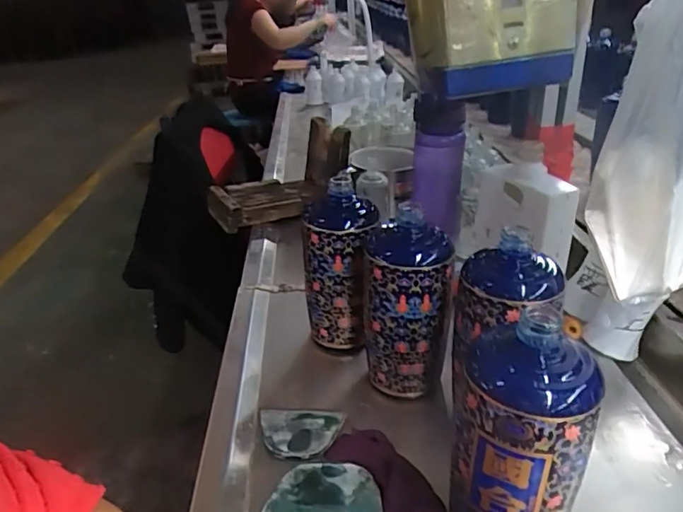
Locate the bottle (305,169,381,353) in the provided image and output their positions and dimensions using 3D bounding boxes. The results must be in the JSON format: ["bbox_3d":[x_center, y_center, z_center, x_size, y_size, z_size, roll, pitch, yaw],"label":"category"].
[{"bbox_3d":[0.000,0.013,0.570,0.079,0.176,0.062,-1,28,6],"label":"bottle"}]

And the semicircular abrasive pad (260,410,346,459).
[{"bbox_3d":[-0.037,0.159,0.478,0.075,0.008,0.056,-4,28,1],"label":"semicircular abrasive pad"}]

